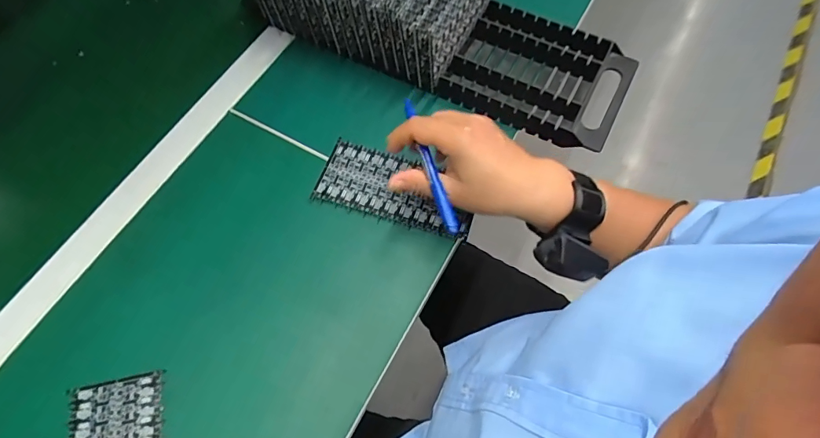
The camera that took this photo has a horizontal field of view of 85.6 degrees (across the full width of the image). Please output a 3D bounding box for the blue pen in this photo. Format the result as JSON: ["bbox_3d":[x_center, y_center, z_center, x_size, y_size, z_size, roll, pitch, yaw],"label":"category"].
[{"bbox_3d":[0.016,-0.046,0.376,0.009,0.014,0.127,-17,72,-7],"label":"blue pen"}]

